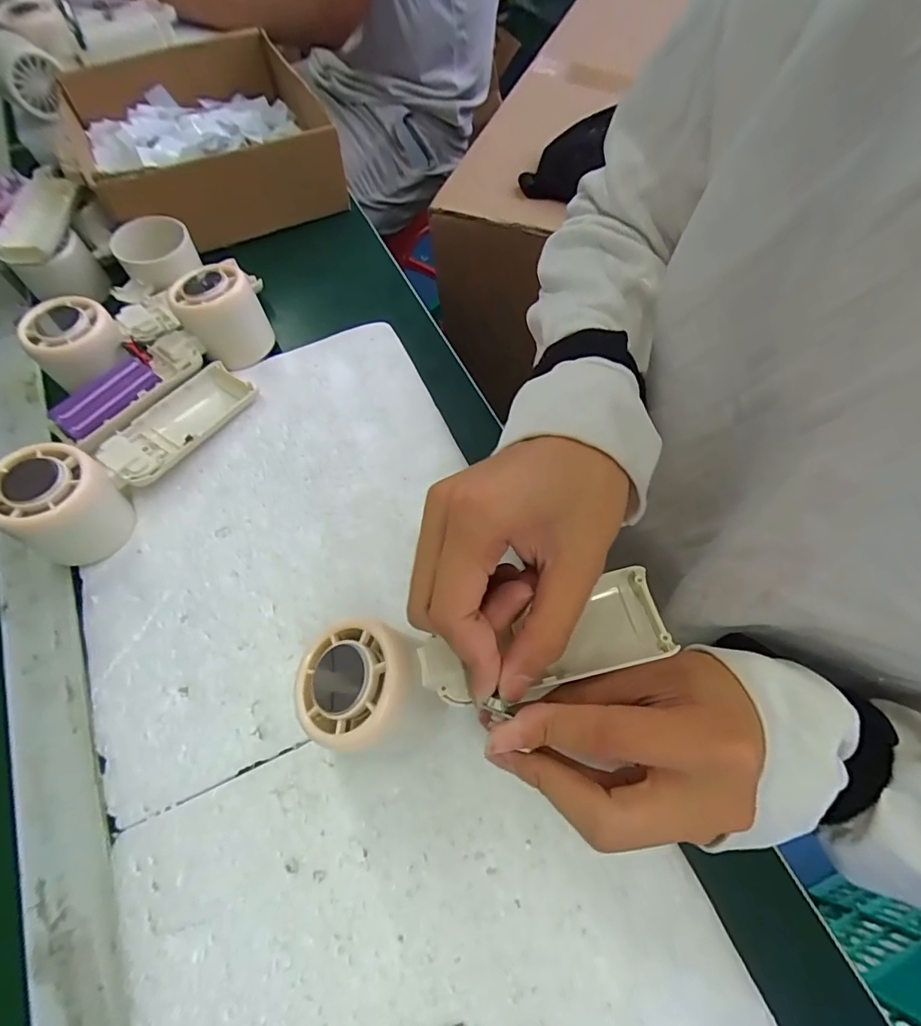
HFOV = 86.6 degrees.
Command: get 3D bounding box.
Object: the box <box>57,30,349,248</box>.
[{"bbox_3d":[-0.250,-0.348,0.467,0.221,0.085,0.223,-26,66,-11],"label":"box"}]

